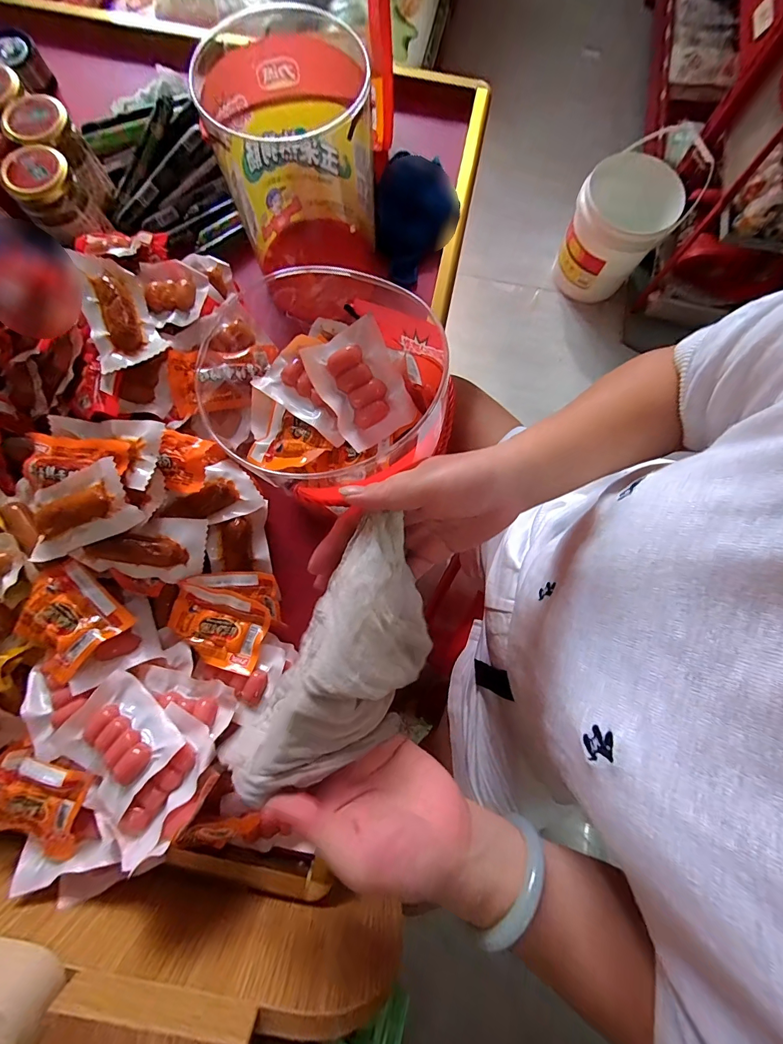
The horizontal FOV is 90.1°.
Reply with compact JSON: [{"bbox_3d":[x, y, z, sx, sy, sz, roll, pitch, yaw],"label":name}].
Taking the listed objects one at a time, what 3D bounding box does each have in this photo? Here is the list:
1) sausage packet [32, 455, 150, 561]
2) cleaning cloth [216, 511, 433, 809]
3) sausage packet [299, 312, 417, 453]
[{"bbox_3d":[-0.267,-0.009,0.330,0.102,0.020,0.059,-19,97,10],"label":"sausage packet"},{"bbox_3d":[-0.027,0.094,0.264,0.089,0.075,0.188,29,83,4],"label":"cleaning cloth"},{"bbox_3d":[-0.024,-0.109,0.313,0.063,0.015,0.087,-29,102,5],"label":"sausage packet"}]

